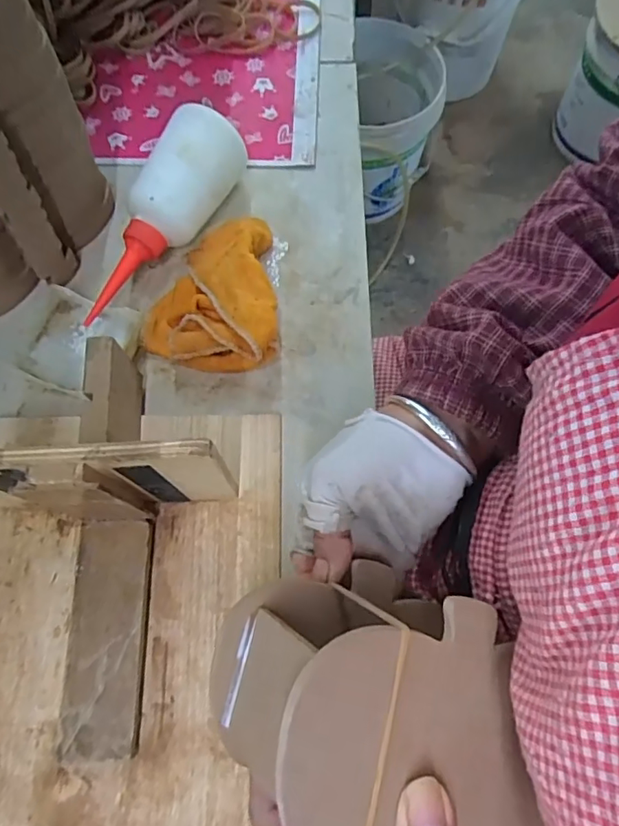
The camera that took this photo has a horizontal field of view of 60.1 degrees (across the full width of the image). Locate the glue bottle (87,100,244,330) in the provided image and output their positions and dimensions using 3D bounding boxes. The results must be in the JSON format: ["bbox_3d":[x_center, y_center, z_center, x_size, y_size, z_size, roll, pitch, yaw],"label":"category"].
[{"bbox_3d":[-0.110,-0.142,0.397,0.047,0.055,0.175,35,91,12],"label":"glue bottle"}]

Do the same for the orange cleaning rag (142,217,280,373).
[{"bbox_3d":[-0.067,-0.094,0.388,0.098,0.039,0.124,5,70,2],"label":"orange cleaning rag"}]

